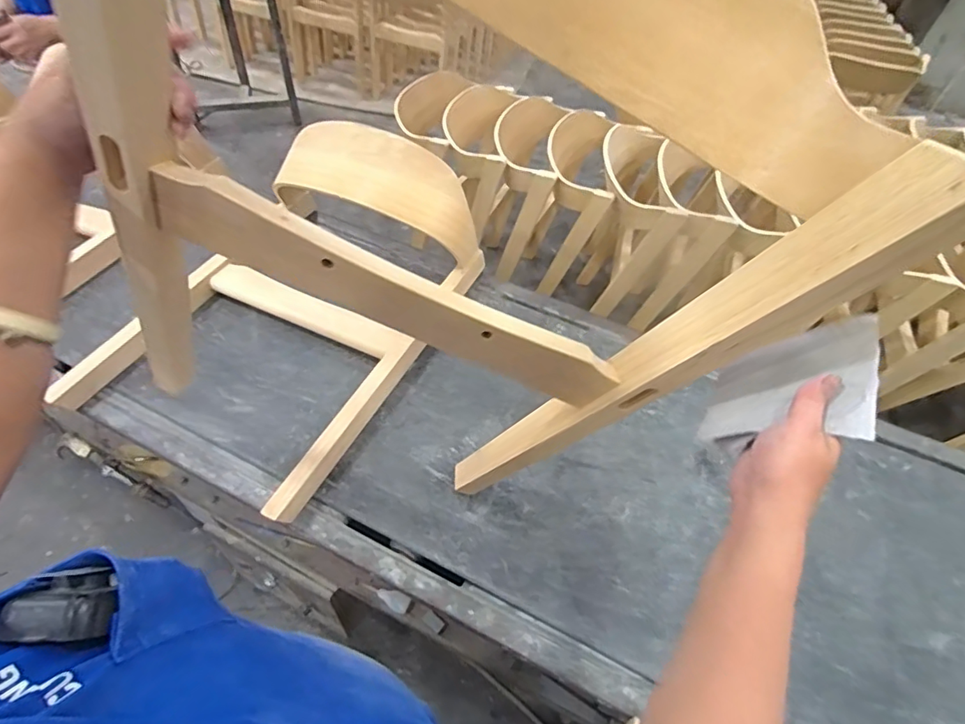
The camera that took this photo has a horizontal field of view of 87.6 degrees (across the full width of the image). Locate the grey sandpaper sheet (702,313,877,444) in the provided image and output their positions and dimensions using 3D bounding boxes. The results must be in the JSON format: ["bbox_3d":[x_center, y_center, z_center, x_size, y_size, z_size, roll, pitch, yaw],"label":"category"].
[{"bbox_3d":[0.250,0.019,0.420,0.016,0.132,0.112,45,57,-16],"label":"grey sandpaper sheet"}]

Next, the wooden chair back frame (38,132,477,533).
[{"bbox_3d":[-0.387,-0.161,0.981,0.544,0.318,0.716,24,51,15],"label":"wooden chair back frame"}]

